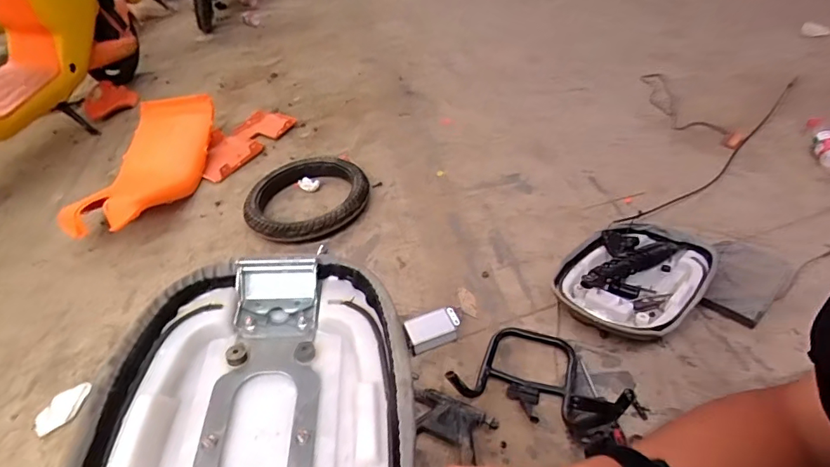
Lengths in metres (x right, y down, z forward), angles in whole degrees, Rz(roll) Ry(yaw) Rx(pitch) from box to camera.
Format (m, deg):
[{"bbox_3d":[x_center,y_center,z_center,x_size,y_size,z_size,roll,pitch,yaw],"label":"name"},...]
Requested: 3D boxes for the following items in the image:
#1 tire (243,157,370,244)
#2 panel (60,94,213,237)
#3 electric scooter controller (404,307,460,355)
[{"bbox_3d":[-0.313,-0.103,1.400,0.346,0.065,0.350,3,42,11],"label":"tire"},{"bbox_3d":[-0.853,-0.232,1.529,0.257,0.204,0.658,3,42,11],"label":"panel"},{"bbox_3d":[0.037,0.207,1.018,0.124,0.040,0.071,-20,43,-14],"label":"electric scooter controller"}]

